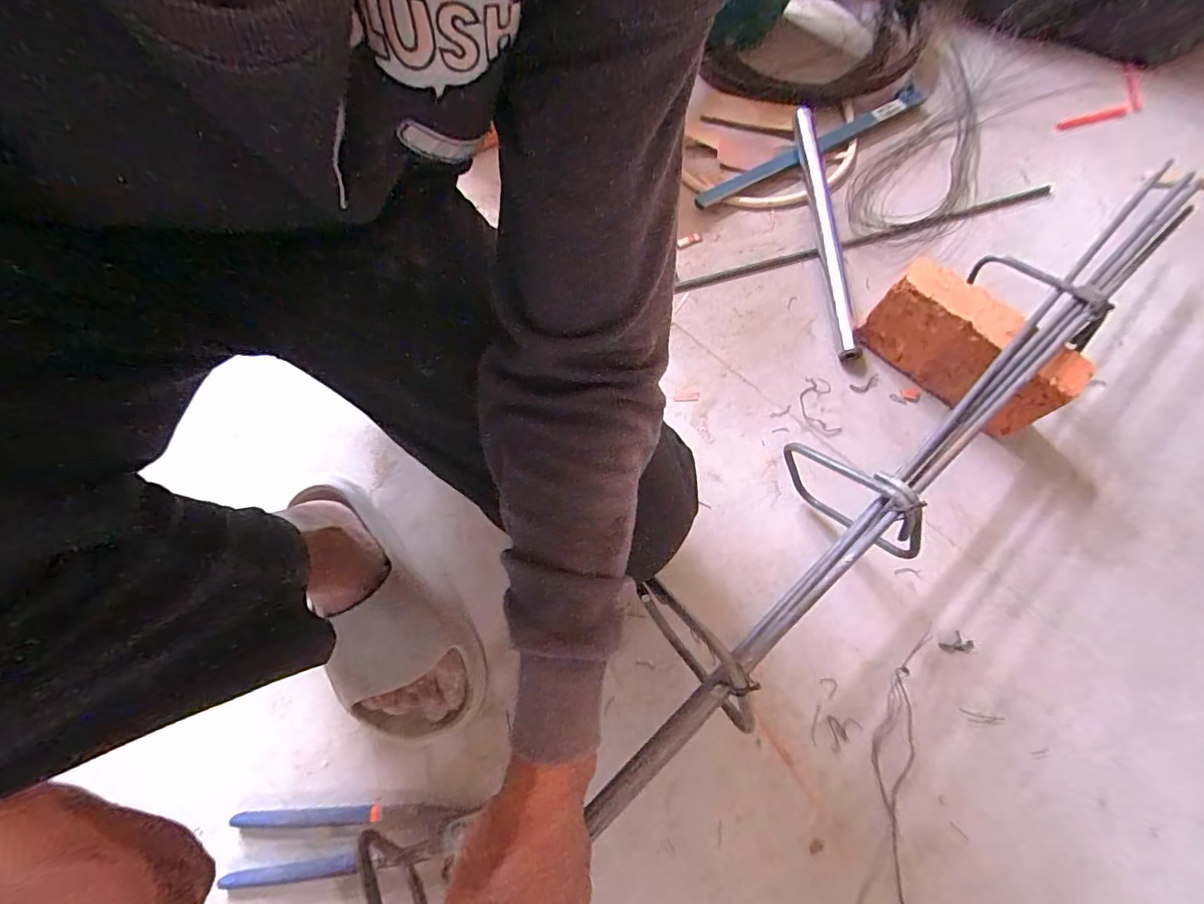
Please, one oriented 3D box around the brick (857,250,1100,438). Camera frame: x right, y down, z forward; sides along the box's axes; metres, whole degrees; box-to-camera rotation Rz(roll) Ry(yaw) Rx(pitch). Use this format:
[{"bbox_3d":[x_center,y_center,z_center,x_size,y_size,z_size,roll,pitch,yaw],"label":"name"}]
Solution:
[{"bbox_3d":[0.380,-0.104,0.550,0.066,0.109,0.192,-42,73,-14],"label":"brick"}]

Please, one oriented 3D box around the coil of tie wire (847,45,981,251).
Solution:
[{"bbox_3d":[0.452,-0.394,0.696,0.139,0.030,0.353,35,73,14],"label":"coil of tie wire"}]

